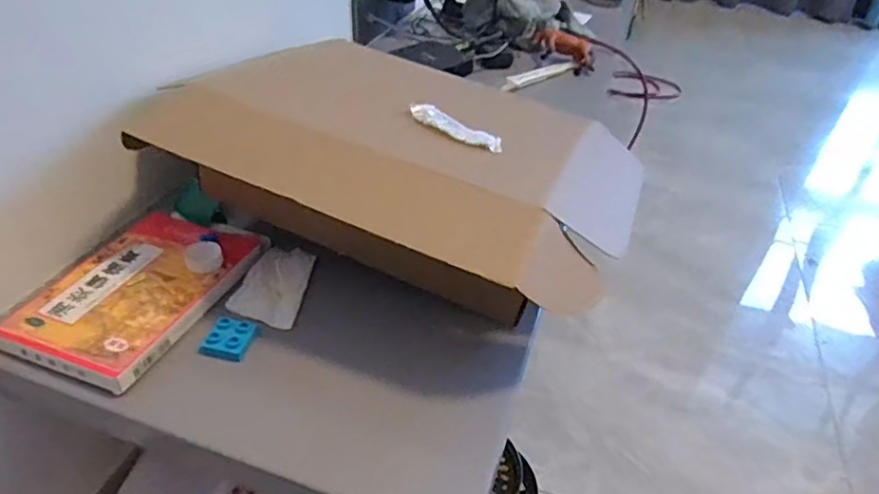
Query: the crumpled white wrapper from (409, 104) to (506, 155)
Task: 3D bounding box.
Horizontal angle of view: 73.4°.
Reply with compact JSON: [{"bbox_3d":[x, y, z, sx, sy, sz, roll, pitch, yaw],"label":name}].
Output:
[{"bbox_3d":[0.013,-0.105,0.522,0.093,0.013,0.028,24,44,23],"label":"crumpled white wrapper"}]

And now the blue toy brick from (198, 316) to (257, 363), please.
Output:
[{"bbox_3d":[-0.164,0.071,0.459,0.032,0.013,0.034,10,40,7],"label":"blue toy brick"}]

